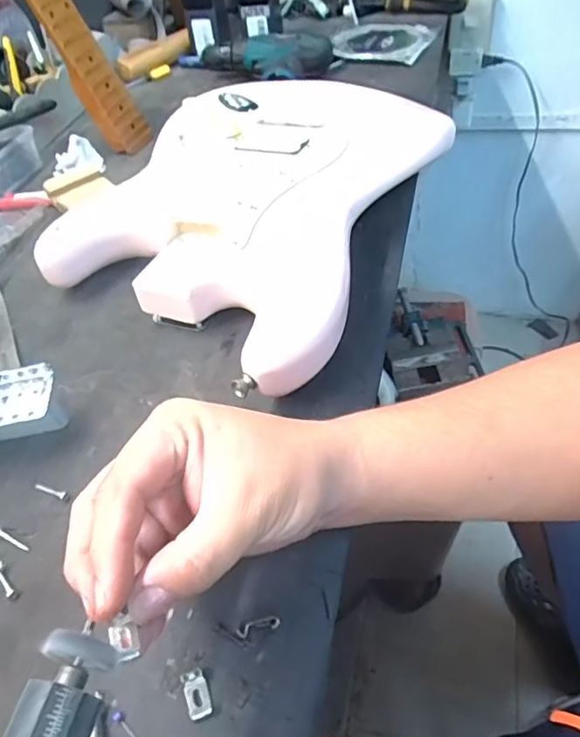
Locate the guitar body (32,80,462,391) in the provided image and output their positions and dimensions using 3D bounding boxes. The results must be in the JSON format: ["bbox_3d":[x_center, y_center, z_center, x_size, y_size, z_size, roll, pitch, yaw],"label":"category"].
[{"bbox_3d":[-0.027,-0.166,0.518,0.272,0.063,0.373,16,51,20],"label":"guitar body"}]

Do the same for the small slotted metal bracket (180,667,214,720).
[{"bbox_3d":[-0.045,0.157,0.262,0.011,0.006,0.022,-19,48,-11],"label":"small slotted metal bracket"}]

